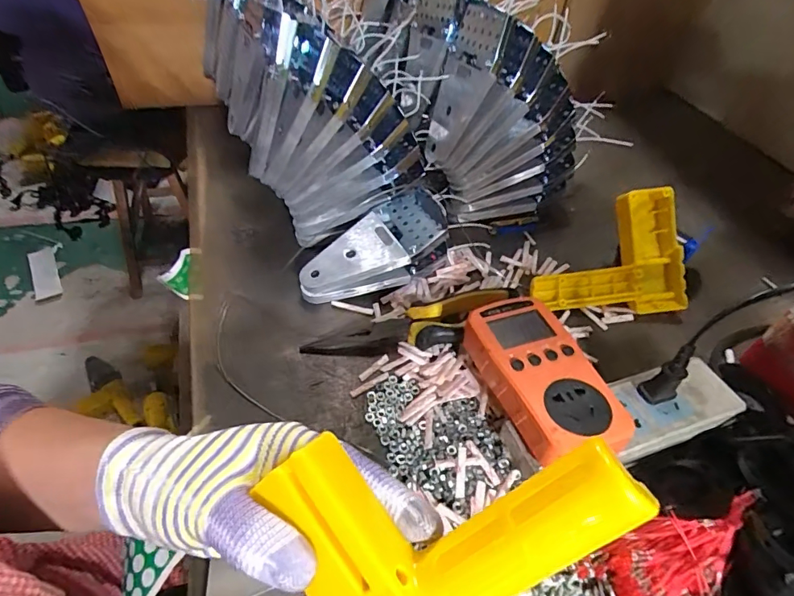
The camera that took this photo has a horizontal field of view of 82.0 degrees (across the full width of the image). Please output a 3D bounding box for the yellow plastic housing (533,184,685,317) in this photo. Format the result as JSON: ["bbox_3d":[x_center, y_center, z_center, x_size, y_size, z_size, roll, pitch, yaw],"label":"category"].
[{"bbox_3d":[0.202,-0.042,0.439,0.144,0.021,0.114,-4,91,-3],"label":"yellow plastic housing"}]

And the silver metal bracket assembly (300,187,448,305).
[{"bbox_3d":[-0.020,-0.042,0.428,0.145,0.058,0.075,-25,56,-25],"label":"silver metal bracket assembly"}]

